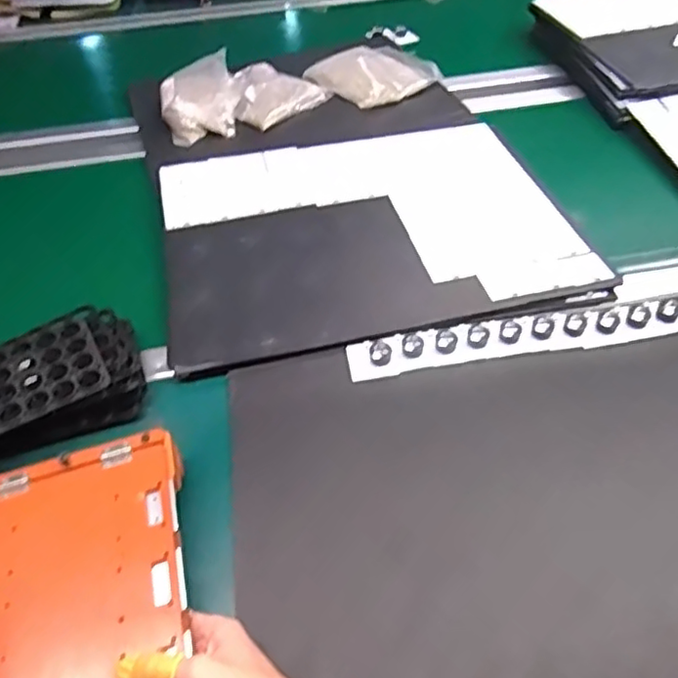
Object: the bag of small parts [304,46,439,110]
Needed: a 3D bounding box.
[{"bbox_3d":[0.063,-0.447,1.014,0.188,0.030,0.168,-31,54,-21],"label":"bag of small parts"}]

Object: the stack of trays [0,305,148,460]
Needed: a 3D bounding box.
[{"bbox_3d":[-0.305,0.055,0.583,0.227,0.055,0.121,-25,52,-17],"label":"stack of trays"}]

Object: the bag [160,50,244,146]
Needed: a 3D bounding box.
[{"bbox_3d":[-0.217,-0.376,0.957,0.125,0.053,0.169,-13,49,-7],"label":"bag"}]

